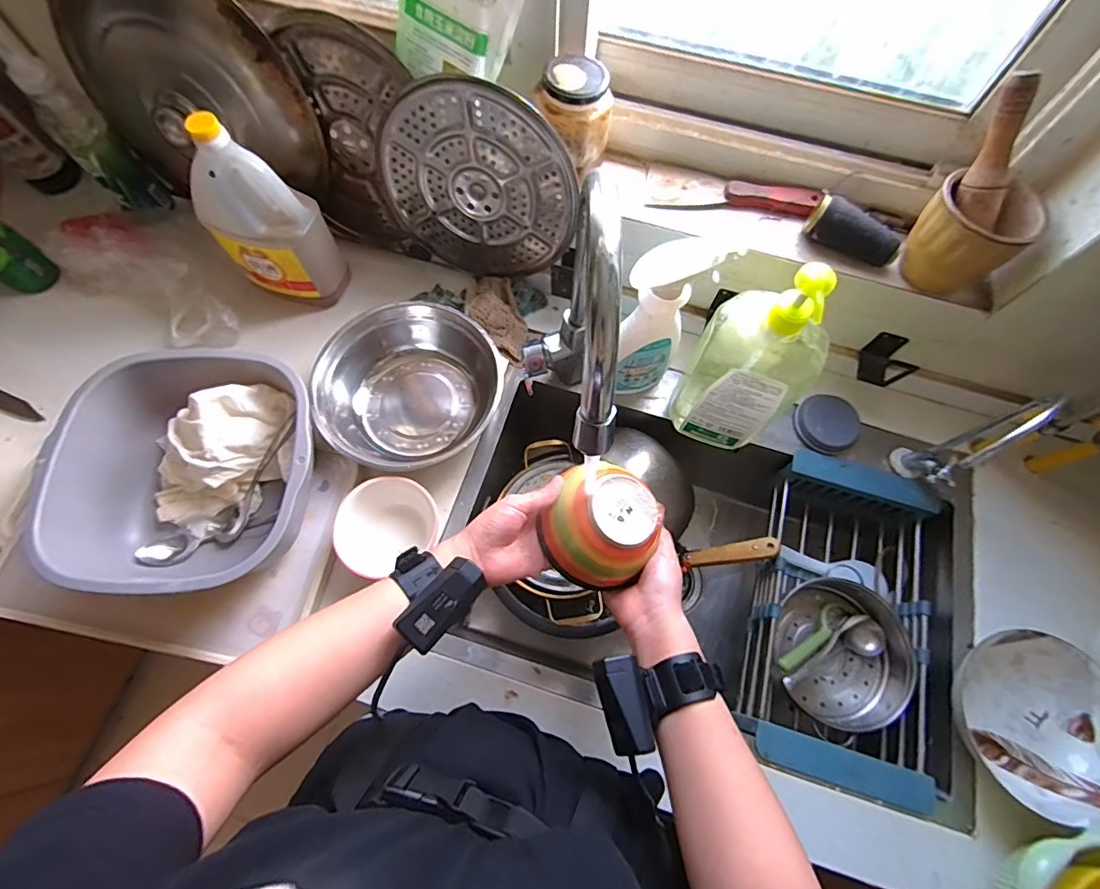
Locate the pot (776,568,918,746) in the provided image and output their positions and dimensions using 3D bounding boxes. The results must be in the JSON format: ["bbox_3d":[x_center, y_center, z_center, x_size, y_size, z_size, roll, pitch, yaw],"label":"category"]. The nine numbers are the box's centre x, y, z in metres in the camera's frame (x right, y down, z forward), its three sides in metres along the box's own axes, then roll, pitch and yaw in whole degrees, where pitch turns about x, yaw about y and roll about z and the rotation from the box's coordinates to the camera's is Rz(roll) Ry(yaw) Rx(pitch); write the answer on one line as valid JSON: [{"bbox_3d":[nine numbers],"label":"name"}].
[{"bbox_3d":[0.368,0.263,0.640,0.152,0.066,0.169,38,72,12],"label":"pot"}]

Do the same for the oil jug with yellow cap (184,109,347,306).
[{"bbox_3d":[-0.354,-0.279,0.629,0.124,0.232,0.073,14,69,4],"label":"oil jug with yellow cap"}]

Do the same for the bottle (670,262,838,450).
[{"bbox_3d":[0.220,-0.087,0.558,0.114,0.265,0.074,24,70,8],"label":"bottle"}]

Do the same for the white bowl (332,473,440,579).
[{"bbox_3d":[-0.194,0.093,0.598,0.113,0.057,0.092,-38,75,-15],"label":"white bowl"}]

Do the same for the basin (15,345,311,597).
[{"bbox_3d":[-0.382,0.037,0.570,0.248,0.131,0.252,0,69,-2],"label":"basin"}]

